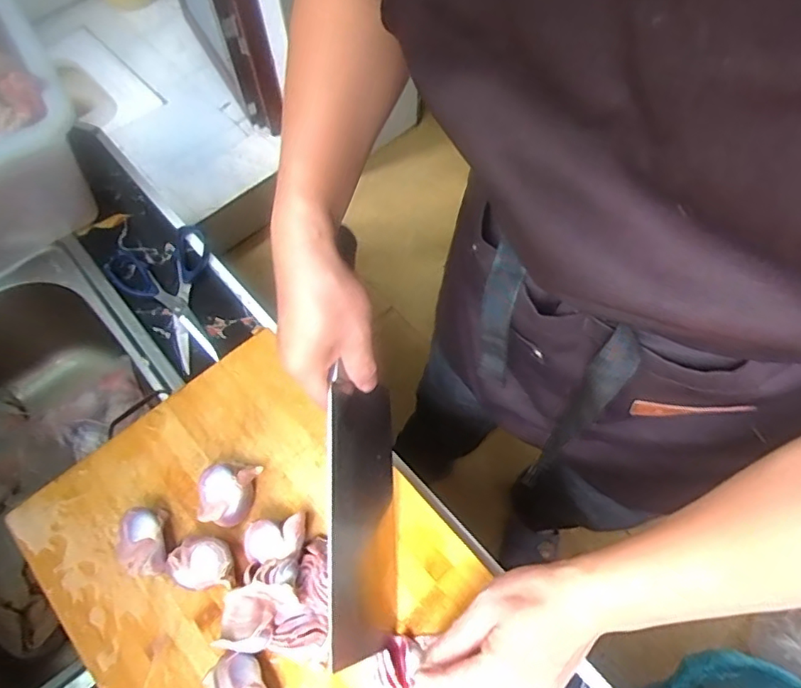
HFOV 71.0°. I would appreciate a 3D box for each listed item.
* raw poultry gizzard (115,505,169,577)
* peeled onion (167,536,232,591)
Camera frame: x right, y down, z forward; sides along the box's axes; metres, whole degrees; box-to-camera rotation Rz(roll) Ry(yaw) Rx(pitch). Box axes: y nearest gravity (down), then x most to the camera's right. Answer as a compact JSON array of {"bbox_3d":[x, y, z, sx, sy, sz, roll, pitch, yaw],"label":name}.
[{"bbox_3d":[-0.209,0.163,0.458,0.035,0.027,0.054,-19,63,-8],"label":"raw poultry gizzard"},{"bbox_3d":[-0.157,0.174,0.445,0.050,0.028,0.038,-1,62,1],"label":"peeled onion"}]

